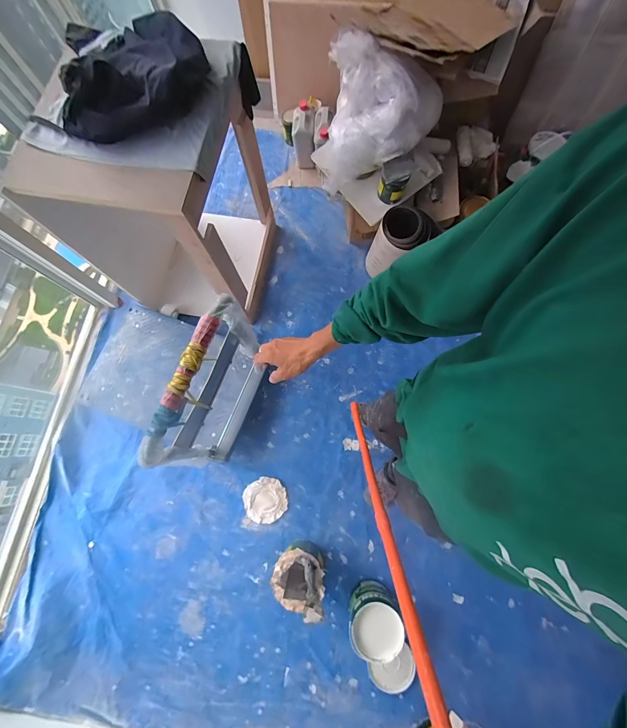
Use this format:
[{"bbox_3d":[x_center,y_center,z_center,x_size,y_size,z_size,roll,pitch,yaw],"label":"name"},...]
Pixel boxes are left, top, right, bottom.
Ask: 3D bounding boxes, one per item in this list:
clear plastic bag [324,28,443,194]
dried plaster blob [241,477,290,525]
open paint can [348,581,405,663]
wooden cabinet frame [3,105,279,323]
[{"bbox_3d":[0.252,-0.907,1.223,0.447,0.360,0.316,8,76,5],"label":"clear plastic bag"},{"bbox_3d":[-0.198,0.564,1.341,0.171,0.023,0.171,0,75,1],"label":"dried plaster blob"},{"bbox_3d":[0.204,0.887,1.126,0.162,0.237,0.166,-1,76,3],"label":"open paint can"},{"bbox_3d":[-0.498,-0.572,1.248,0.528,0.760,0.554,8,75,4],"label":"wooden cabinet frame"}]

